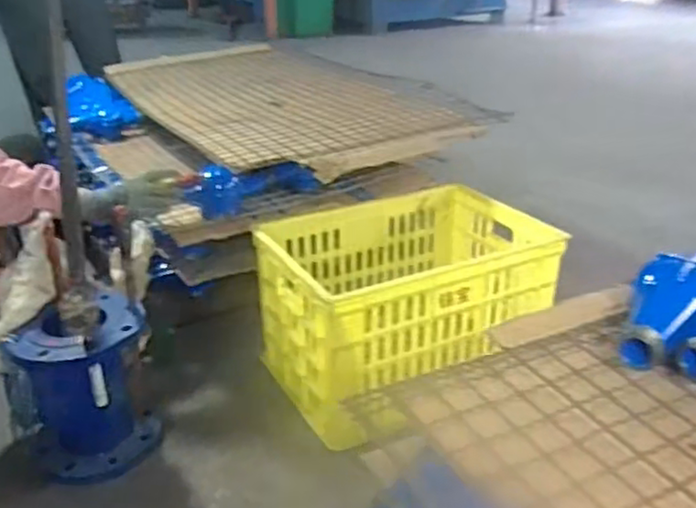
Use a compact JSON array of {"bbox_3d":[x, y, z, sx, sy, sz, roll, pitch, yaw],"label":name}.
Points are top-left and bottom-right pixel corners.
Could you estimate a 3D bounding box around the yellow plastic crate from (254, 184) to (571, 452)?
[{"bbox_3d":[0.106,0.092,1.299,0.500,0.308,0.336,-11,28,-23],"label":"yellow plastic crate"}]

